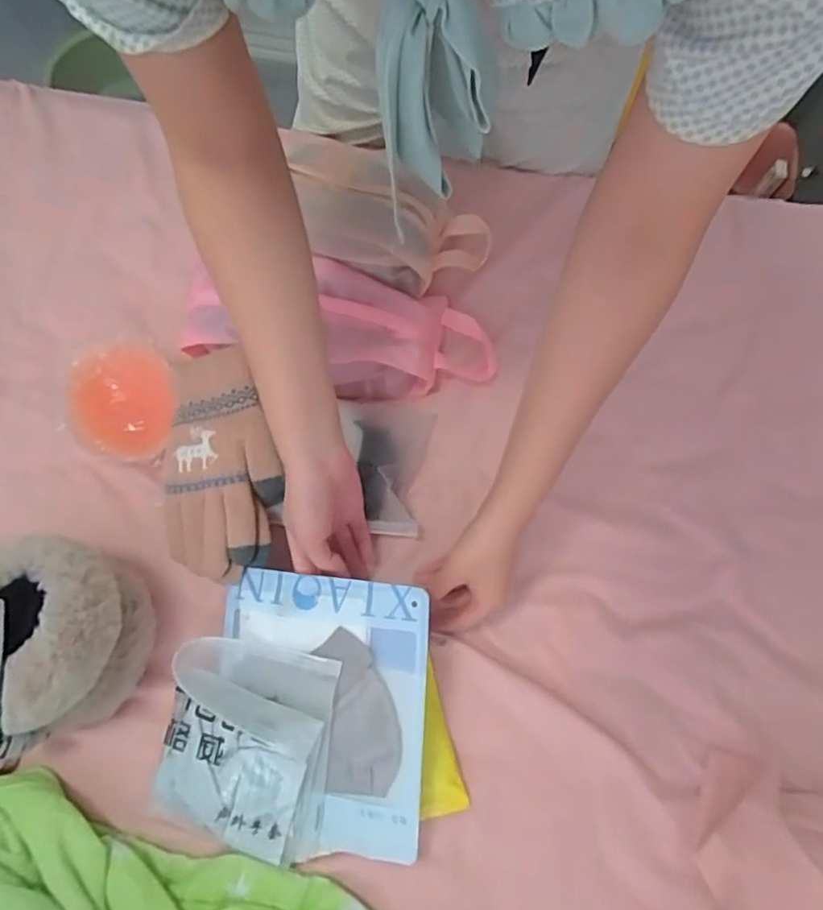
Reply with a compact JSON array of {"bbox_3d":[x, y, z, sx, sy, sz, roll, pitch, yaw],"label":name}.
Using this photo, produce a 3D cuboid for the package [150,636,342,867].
[{"bbox_3d":[-0.132,0.228,0.468,0.135,0.045,0.151,6,71,2],"label":"package"}]

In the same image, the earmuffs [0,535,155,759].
[{"bbox_3d":[-0.284,0.142,0.474,0.126,0.110,0.136,0,71,0],"label":"earmuffs"}]

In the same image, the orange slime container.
[{"bbox_3d":[-0.277,-0.053,0.576,0.116,0.026,0.114,8,71,3],"label":"orange slime container"}]

